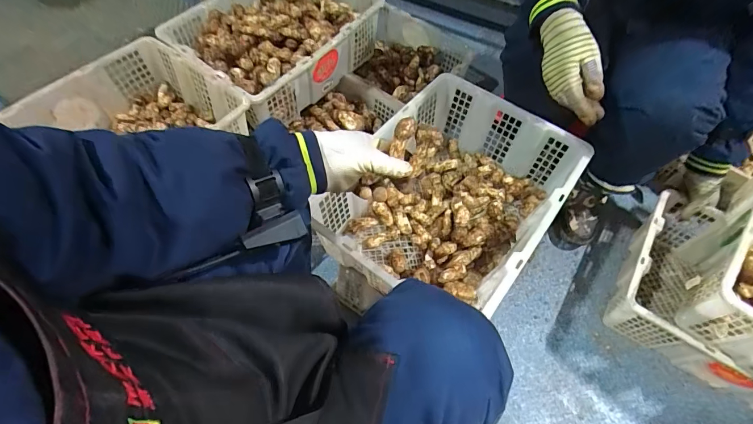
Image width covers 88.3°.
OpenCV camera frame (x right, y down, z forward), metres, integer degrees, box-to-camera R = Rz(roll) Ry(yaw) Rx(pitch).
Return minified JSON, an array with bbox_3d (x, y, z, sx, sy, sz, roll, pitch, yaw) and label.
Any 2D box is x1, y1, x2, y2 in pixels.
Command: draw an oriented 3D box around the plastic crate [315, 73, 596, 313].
[{"bbox_3d":[0.142,-0.023,0.749,0.334,0.171,0.436,34,63,18],"label":"plastic crate"}]

